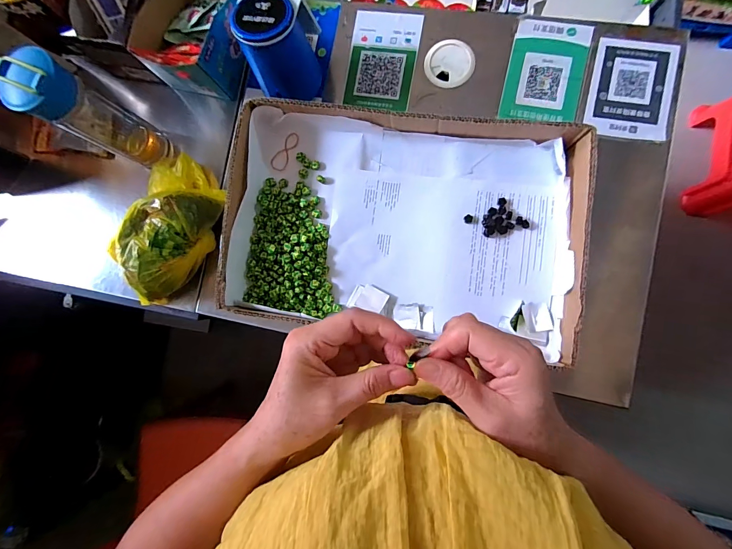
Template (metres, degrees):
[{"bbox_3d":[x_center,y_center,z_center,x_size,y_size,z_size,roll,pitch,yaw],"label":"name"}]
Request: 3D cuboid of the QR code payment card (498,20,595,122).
[{"bbox_3d":[0.246,-0.276,0.463,0.098,0.005,0.138,12,89,8],"label":"QR code payment card"}]

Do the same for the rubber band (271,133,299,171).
[{"bbox_3d":[-0.115,-0.175,0.482,0.023,0.004,0.058,28,94,4],"label":"rubber band"}]

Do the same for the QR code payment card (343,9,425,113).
[{"bbox_3d":[0.024,-0.309,0.491,0.096,0.006,0.143,9,87,8],"label":"QR code payment card"}]

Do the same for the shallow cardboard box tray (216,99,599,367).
[{"bbox_3d":[0.041,-0.067,0.436,0.428,0.060,0.275,6,87,8],"label":"shallow cardboard box tray"}]

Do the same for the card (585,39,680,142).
[{"bbox_3d":[0.352,-0.246,0.447,0.102,0.006,0.133,13,88,8],"label":"card"}]

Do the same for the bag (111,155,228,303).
[{"bbox_3d":[-0.265,-0.064,0.469,0.113,0.085,0.212,2,86,8],"label":"bag"}]

